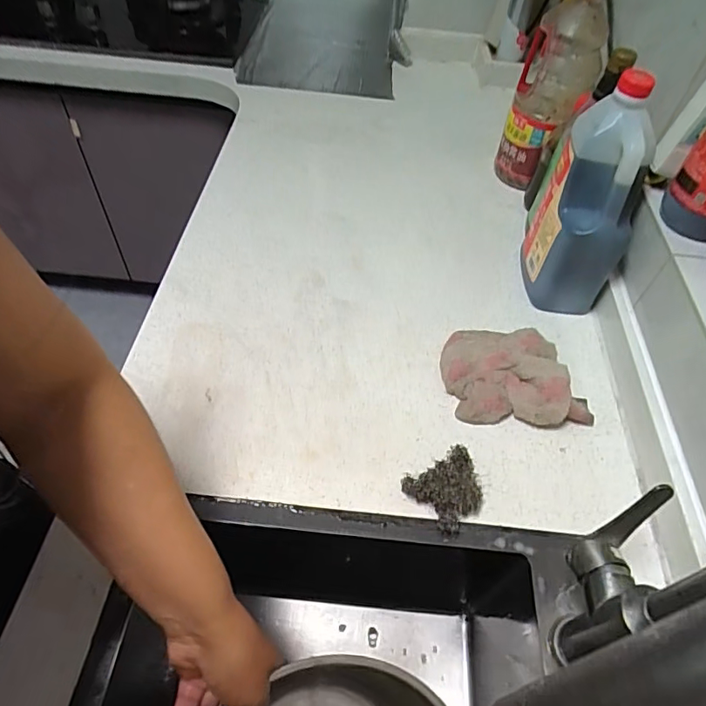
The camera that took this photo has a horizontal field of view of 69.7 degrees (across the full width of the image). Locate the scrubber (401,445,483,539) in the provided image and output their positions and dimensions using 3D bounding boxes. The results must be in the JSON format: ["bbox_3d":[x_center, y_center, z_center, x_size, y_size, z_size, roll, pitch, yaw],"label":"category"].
[{"bbox_3d":[0.097,0.134,0.501,0.071,0.032,0.065,-28,60,-23],"label":"scrubber"}]

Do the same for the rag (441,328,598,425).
[{"bbox_3d":[0.188,0.018,0.586,0.167,0.038,0.138,6,53,0],"label":"rag"}]

